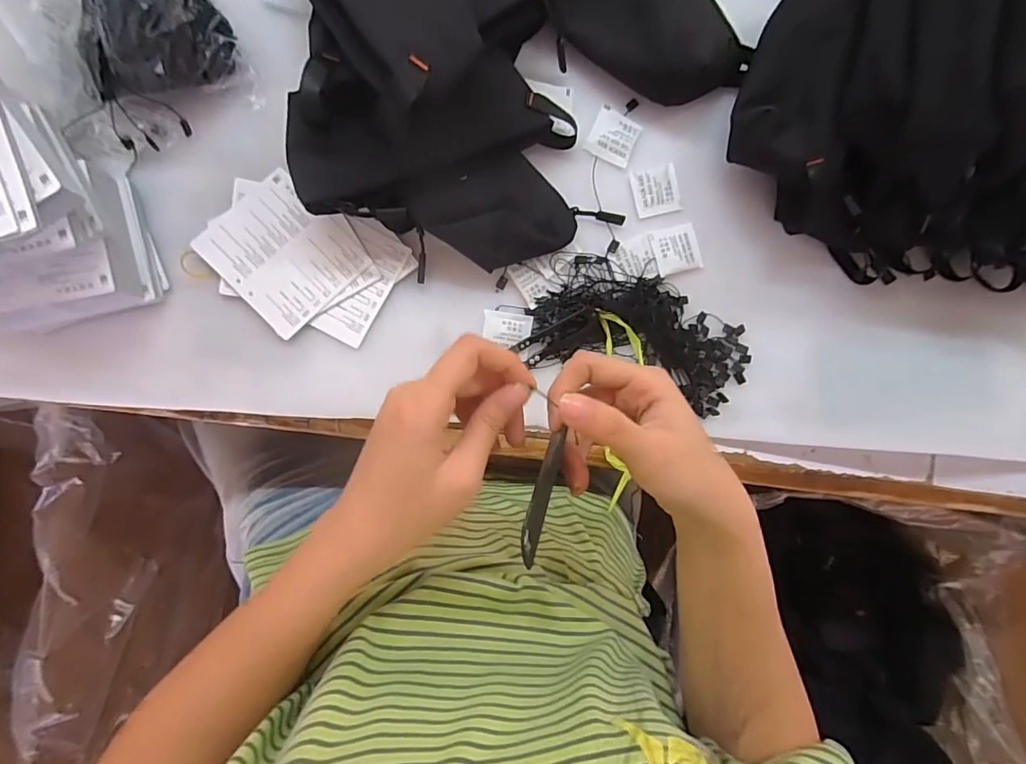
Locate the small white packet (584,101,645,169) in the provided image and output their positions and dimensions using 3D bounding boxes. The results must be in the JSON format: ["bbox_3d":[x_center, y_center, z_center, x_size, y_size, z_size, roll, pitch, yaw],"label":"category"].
[{"bbox_3d":[0.086,-0.209,0.424,0.039,0.004,0.044,23,87,-2],"label":"small white packet"}]

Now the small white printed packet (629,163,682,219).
[{"bbox_3d":[0.121,-0.161,0.423,0.040,0.004,0.037,-15,93,-5],"label":"small white printed packet"}]

